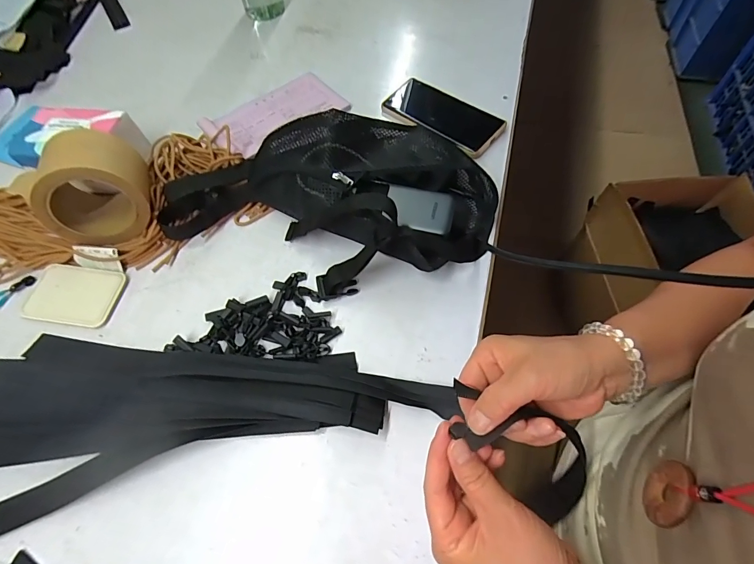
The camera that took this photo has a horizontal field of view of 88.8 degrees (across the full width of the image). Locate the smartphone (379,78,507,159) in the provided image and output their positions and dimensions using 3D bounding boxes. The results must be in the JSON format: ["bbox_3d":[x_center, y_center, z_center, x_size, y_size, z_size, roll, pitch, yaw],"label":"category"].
[{"bbox_3d":[0.085,-0.235,0.536,0.174,0.016,0.083,34,69,19],"label":"smartphone"}]

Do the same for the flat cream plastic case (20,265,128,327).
[{"bbox_3d":[-0.343,0.015,0.435,0.103,0.008,0.067,7,63,7],"label":"flat cream plastic case"}]

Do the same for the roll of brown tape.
[{"bbox_3d":[-0.313,-0.104,0.435,0.105,0.109,0.086,-21,63,-8],"label":"roll of brown tape"}]

